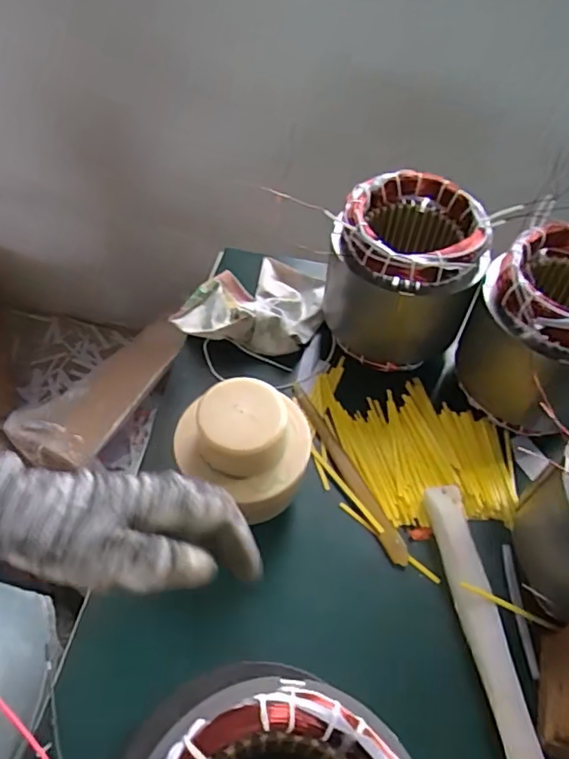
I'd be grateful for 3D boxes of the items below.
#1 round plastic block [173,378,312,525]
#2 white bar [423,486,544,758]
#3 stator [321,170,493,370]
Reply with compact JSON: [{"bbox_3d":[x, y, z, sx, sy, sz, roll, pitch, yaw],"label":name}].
[{"bbox_3d":[-0.030,0.046,0.451,0.100,0.052,0.099,2,53,-2],"label":"round plastic block"},{"bbox_3d":[0.163,0.226,0.431,0.029,0.025,0.296,-5,53,-7],"label":"white bar"},{"bbox_3d":[0.122,-0.110,0.594,0.146,0.156,0.137,3,53,-1],"label":"stator"}]

